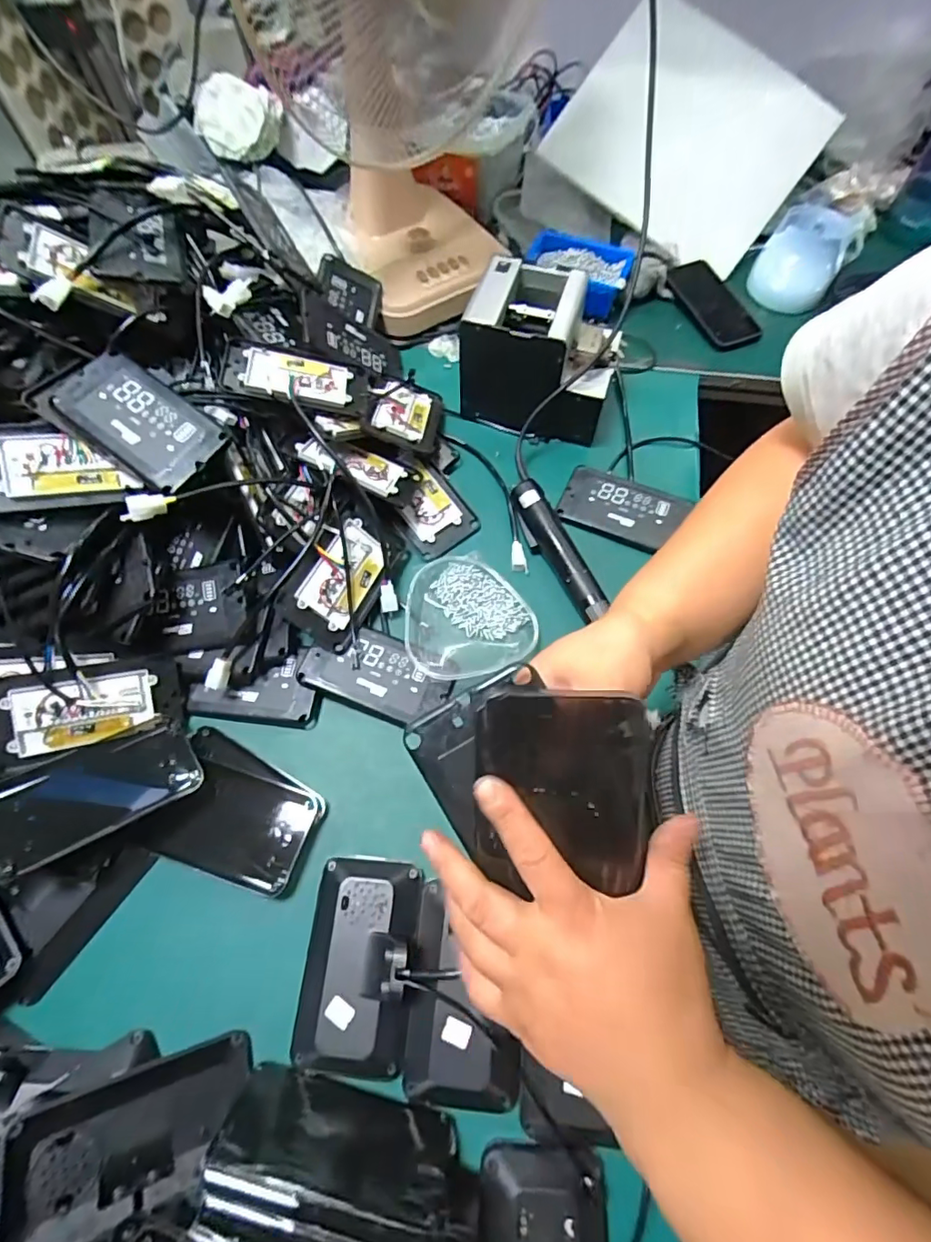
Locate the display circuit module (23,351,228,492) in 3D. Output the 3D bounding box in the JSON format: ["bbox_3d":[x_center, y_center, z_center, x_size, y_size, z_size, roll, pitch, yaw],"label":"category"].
[{"bbox_3d":[-0.324,-0.196,0.516,0.173,0.019,0.090,34,77,2],"label":"display circuit module"}]

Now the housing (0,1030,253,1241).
[{"bbox_3d":[-0.245,0.385,0.397,0.156,0.025,0.084,0,59,-33],"label":"housing"}]

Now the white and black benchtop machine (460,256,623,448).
[{"bbox_3d":[0.097,-0.333,0.669,0.179,0.139,0.132,22,69,10],"label":"white and black benchtop machine"}]

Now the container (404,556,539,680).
[{"bbox_3d":[-0.003,-0.007,0.580,0.137,0.029,0.141,0,67,1],"label":"container"}]

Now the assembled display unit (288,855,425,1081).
[{"bbox_3d":[-0.091,0.284,0.445,0.095,0.046,0.155,5,67,3],"label":"assembled display unit"}]

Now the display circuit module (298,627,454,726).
[{"bbox_3d":[-0.093,0.053,0.563,0.149,0.016,0.080,19,69,9],"label":"display circuit module"}]

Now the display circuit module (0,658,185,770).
[{"bbox_3d":[-0.361,0.081,0.512,0.156,0.017,0.078,-11,98,-31],"label":"display circuit module"}]

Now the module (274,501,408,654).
[{"bbox_3d":[-0.130,-0.046,0.584,0.095,0.027,0.151,37,65,-24],"label":"module"}]

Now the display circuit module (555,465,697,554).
[{"bbox_3d":[0.194,-0.141,0.657,0.145,0.014,0.085,21,69,9],"label":"display circuit module"}]

